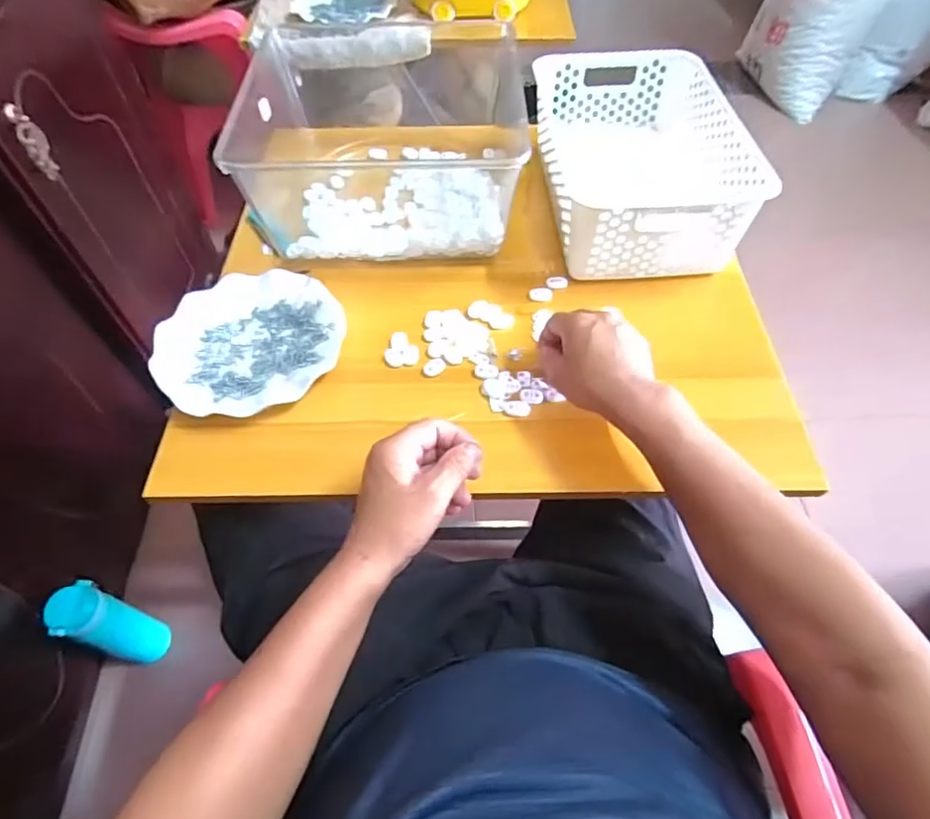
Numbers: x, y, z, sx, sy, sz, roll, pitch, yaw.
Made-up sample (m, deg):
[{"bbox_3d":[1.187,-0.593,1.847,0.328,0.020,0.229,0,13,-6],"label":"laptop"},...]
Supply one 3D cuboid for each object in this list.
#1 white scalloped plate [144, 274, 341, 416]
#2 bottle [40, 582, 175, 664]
[{"bbox_3d":[-0.219,-0.071,0.566,0.179,0.021,0.170,0,55,0],"label":"white scalloped plate"},{"bbox_3d":[-0.500,0.310,0.790,0.056,0.219,0.067,23,59,15],"label":"bottle"}]

